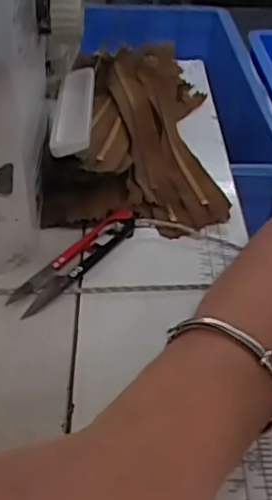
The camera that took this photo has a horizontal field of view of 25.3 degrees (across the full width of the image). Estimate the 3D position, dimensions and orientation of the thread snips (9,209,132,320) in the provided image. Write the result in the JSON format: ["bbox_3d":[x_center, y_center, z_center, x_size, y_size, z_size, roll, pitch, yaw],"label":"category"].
[{"bbox_3d":[-0.039,0.002,0.378,0.029,0.015,0.102,25,43,24],"label":"thread snips"}]

